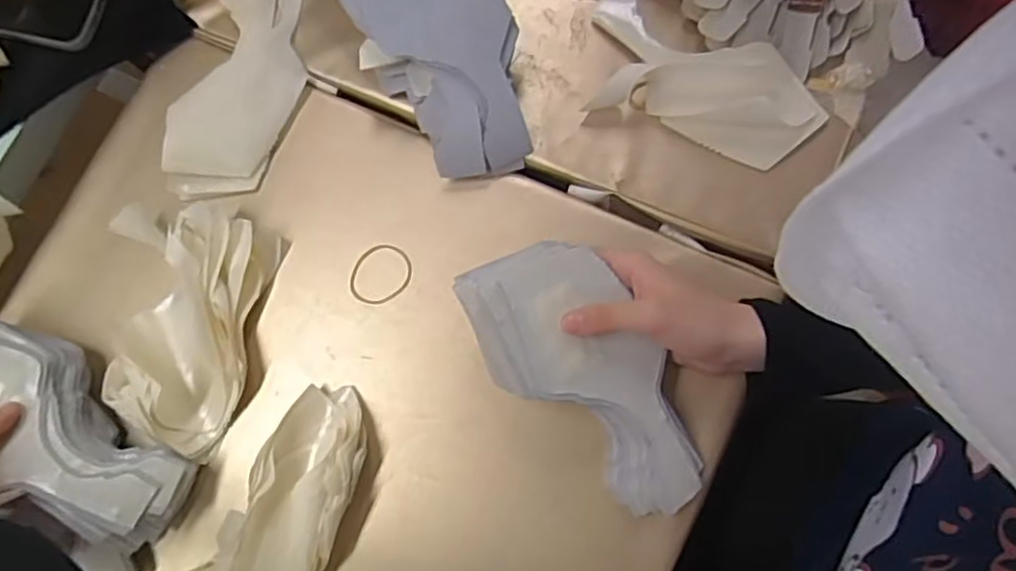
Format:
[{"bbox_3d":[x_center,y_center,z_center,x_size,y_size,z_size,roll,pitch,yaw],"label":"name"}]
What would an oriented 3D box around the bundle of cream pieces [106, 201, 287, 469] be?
[{"bbox_3d":[-0.235,0.027,0.485,0.111,0.034,0.178,10,78,7],"label":"bundle of cream pieces"}]

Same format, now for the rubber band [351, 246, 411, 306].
[{"bbox_3d":[-0.094,-0.008,0.510,0.043,0.005,0.047,-1,77,5],"label":"rubber band"}]

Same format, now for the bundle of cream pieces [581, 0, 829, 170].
[{"bbox_3d":[0.142,-0.149,0.502,0.178,0.035,0.090,18,81,8],"label":"bundle of cream pieces"}]

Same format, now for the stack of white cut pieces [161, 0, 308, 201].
[{"bbox_3d":[-0.206,-0.159,0.536,0.079,0.024,0.194,8,78,7],"label":"stack of white cut pieces"}]

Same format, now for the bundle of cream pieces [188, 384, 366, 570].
[{"bbox_3d":[-0.151,0.154,0.454,0.081,0.034,0.176,27,80,10],"label":"bundle of cream pieces"}]

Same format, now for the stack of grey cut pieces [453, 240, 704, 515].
[{"bbox_3d":[0.057,0.057,0.441,0.093,0.024,0.195,-40,99,-9],"label":"stack of grey cut pieces"}]

